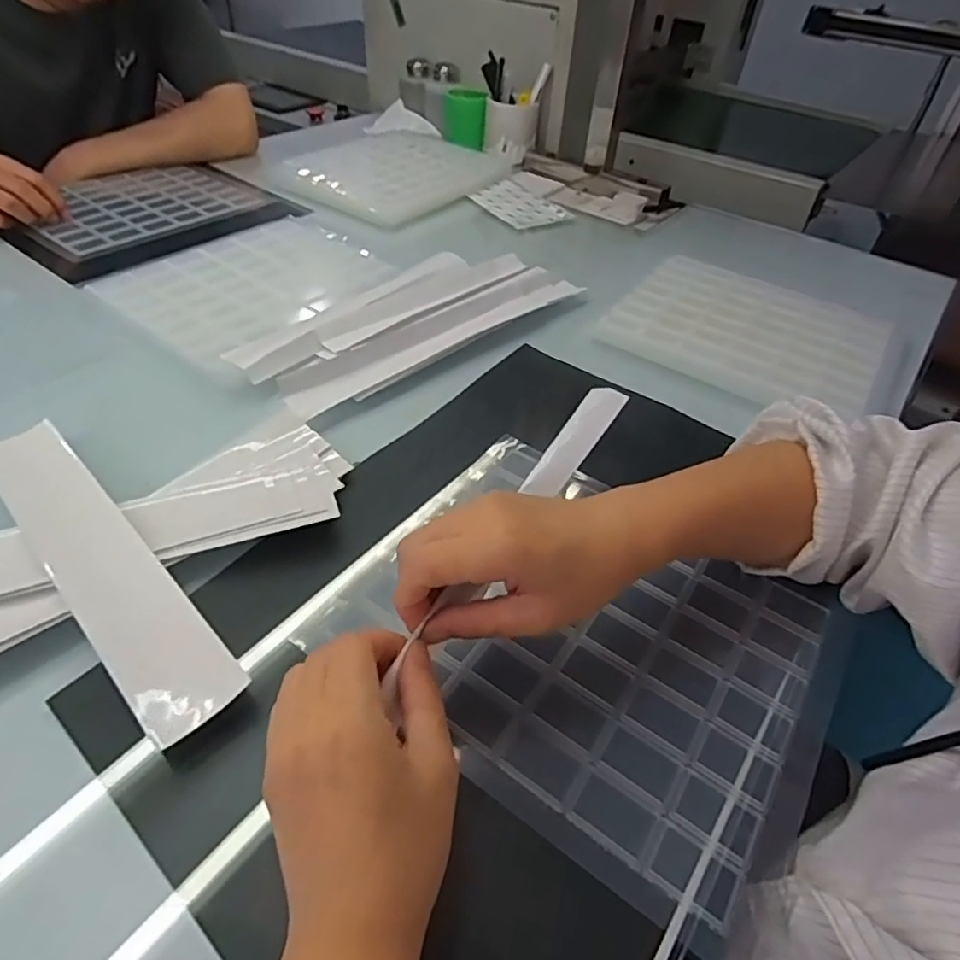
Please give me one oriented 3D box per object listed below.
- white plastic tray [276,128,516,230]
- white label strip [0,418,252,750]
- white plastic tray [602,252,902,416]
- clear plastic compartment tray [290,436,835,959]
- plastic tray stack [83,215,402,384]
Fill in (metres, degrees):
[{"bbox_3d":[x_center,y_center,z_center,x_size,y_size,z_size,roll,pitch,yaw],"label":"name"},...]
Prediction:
[{"bbox_3d":[-0.145,-0.506,0.965,0.298,0.038,0.346,25,48,20],"label":"white plastic tray"},{"bbox_3d":[-0.238,0.047,0.376,0.283,0.014,0.053,36,51,29],"label":"white label strip"},{"bbox_3d":[0.288,-0.162,0.650,0.257,0.026,0.233,27,49,22],"label":"white plastic tray"},{"bbox_3d":[0.063,0.089,0.381,0.261,0.021,0.231,28,49,22],"label":"clear plastic compartment tray"},{"bbox_3d":[-0.219,-0.219,0.658,0.246,0.024,0.297,32,50,25],"label":"plastic tray stack"}]

